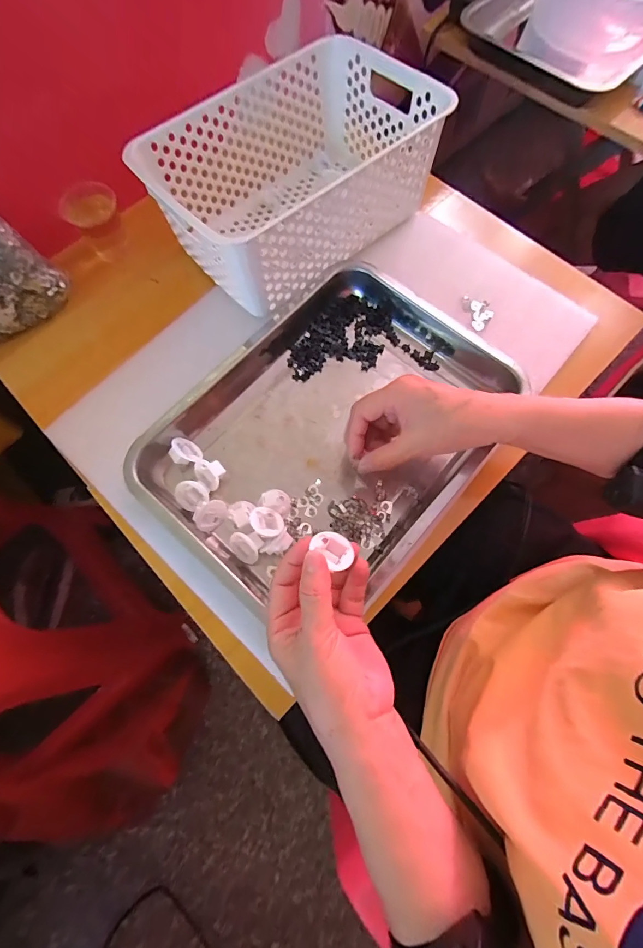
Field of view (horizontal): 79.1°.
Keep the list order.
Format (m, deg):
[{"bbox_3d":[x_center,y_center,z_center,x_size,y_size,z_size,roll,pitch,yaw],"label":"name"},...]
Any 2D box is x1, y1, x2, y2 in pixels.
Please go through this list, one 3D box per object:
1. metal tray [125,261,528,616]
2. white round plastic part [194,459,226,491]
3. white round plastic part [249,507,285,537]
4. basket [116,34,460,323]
[{"bbox_3d":[0.009,-0.053,0.417,0.283,0.037,0.371,34,75,11],"label":"metal tray"},{"bbox_3d":[-0.116,-0.001,0.409,0.028,0.024,0.034,-40,76,-12],"label":"white round plastic part"},{"bbox_3d":[-0.055,0.049,0.388,0.034,0.009,0.031,13,45,-14],"label":"white round plastic part"},{"bbox_3d":[-0.032,-0.359,0.475,0.315,0.123,0.214,-36,75,-11],"label":"basket"}]

